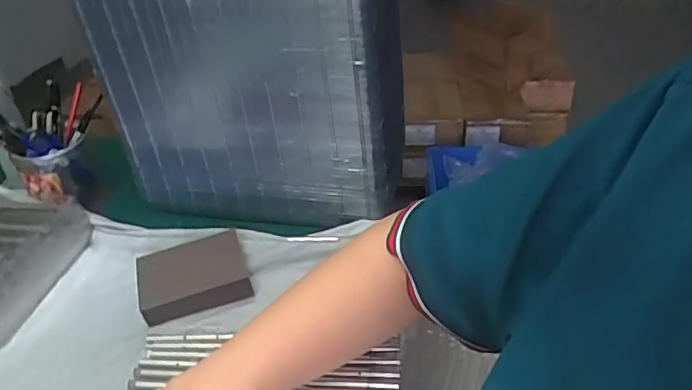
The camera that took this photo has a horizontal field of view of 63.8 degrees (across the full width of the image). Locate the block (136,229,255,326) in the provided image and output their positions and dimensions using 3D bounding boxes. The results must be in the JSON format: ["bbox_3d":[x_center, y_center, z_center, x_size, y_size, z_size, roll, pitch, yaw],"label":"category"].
[{"bbox_3d":[-0.144,0.075,0.522,0.099,0.025,0.076,-15,36,-13],"label":"block"}]

